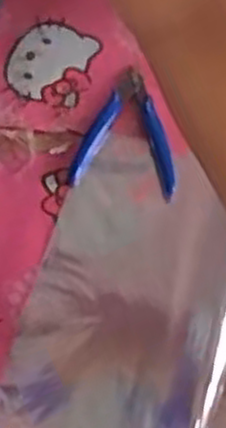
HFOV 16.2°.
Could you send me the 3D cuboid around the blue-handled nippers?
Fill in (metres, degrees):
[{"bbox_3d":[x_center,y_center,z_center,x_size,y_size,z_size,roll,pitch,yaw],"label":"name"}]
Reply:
[{"bbox_3d":[0.016,-0.070,0.656,0.082,0.011,0.113,12,64,3],"label":"blue-handled nippers"}]

